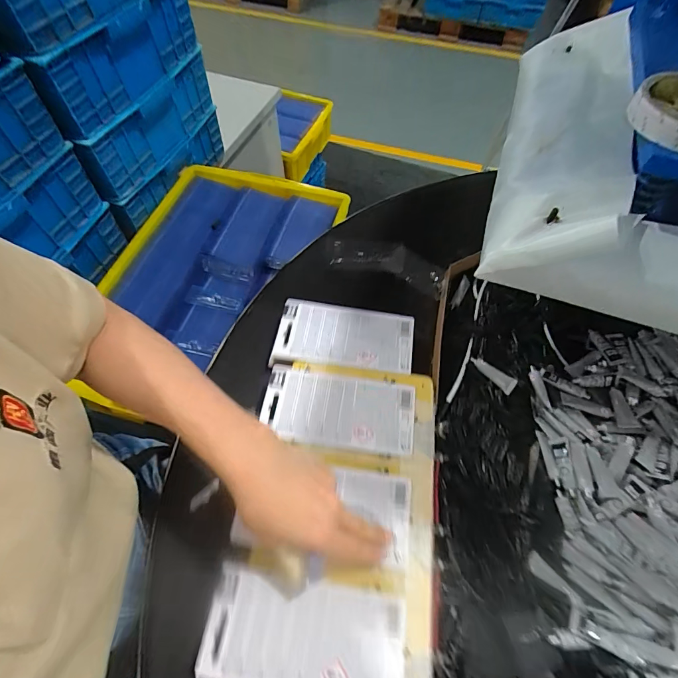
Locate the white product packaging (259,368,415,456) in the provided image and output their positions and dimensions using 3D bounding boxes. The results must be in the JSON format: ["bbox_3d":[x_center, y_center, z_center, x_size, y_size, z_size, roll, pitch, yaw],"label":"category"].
[{"bbox_3d":[-0.001,0.076,0.419,0.157,0.005,0.077,6,59,3],"label":"white product packaging"}]

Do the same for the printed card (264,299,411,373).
[{"bbox_3d":[0.006,-0.003,0.470,0.160,0.007,0.083,6,62,0],"label":"printed card"}]

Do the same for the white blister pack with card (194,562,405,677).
[{"bbox_3d":[-0.028,0.245,0.321,0.161,0.008,0.079,8,60,4],"label":"white blister pack with card"}]

